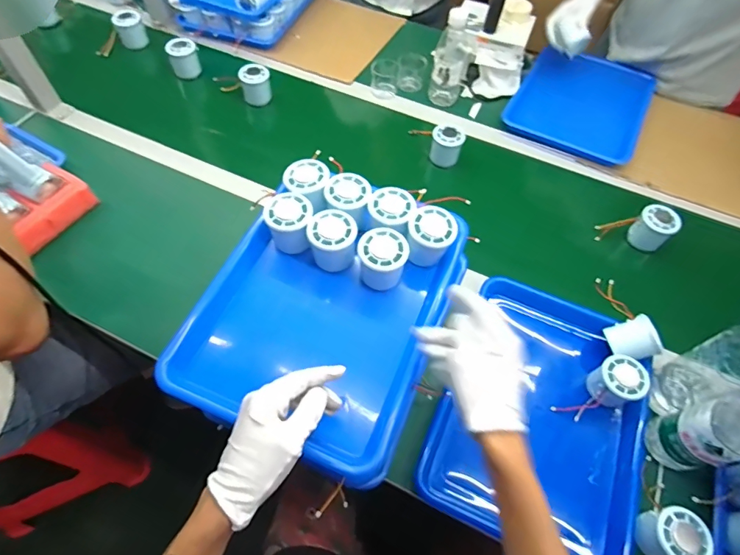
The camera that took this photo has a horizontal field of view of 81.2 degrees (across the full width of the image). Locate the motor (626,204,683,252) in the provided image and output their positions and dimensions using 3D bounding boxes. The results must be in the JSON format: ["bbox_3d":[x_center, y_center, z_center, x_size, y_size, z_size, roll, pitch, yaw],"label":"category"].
[{"bbox_3d":[0.479,-0.086,0.724,0.060,0.052,0.055,-35,64,-21],"label":"motor"}]

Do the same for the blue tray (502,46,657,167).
[{"bbox_3d":[0.450,-0.377,0.919,0.254,0.028,0.316,26,61,15],"label":"blue tray"}]

